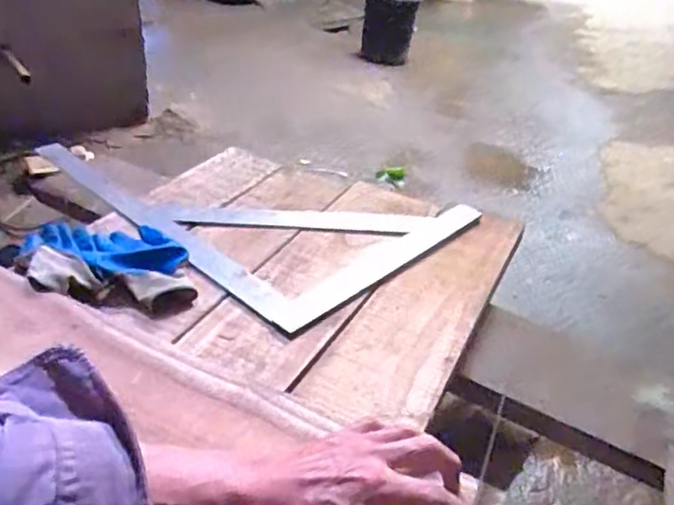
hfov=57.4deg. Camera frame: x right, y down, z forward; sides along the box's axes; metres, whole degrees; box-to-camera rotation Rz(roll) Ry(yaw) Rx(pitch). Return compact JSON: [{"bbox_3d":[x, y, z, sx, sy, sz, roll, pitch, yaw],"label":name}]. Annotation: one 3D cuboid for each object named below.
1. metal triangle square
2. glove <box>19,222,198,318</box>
[{"bbox_3d":[-0.136,-0.101,0.949,0.579,0.017,0.369,29,42,32],"label":"metal triangle square"},{"bbox_3d":[-0.275,0.002,0.730,0.168,0.050,0.212,-14,39,-26],"label":"glove"}]

